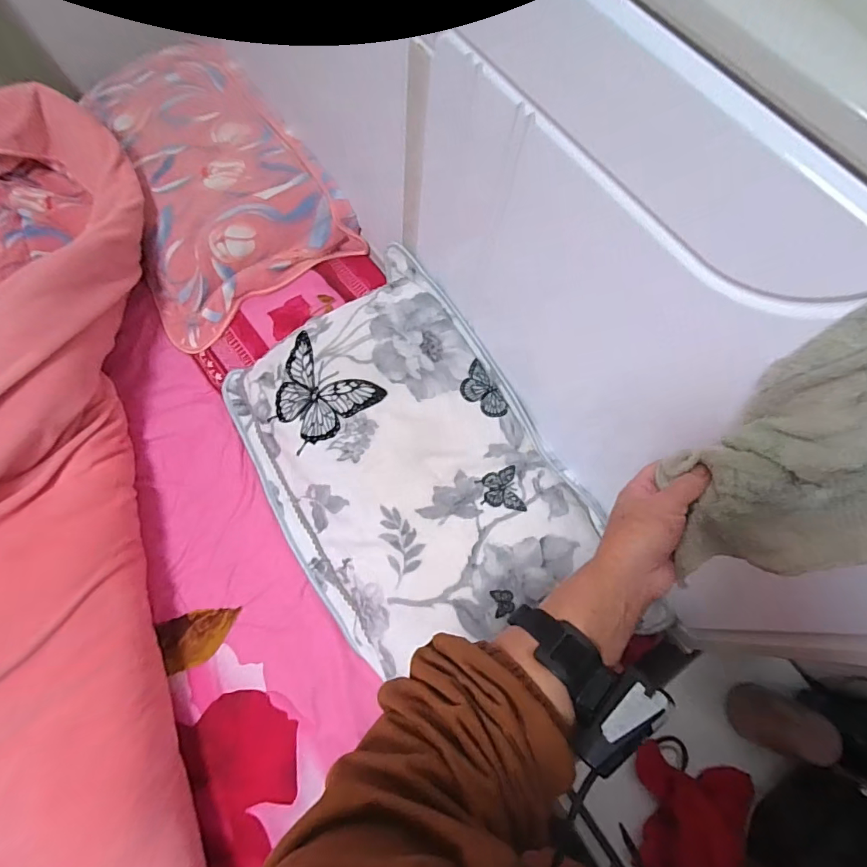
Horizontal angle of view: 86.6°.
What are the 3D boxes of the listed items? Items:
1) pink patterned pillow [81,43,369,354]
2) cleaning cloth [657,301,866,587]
[{"bbox_3d":[-0.466,-0.511,0.900,0.398,0.130,0.619,-34,75,-10],"label":"pink patterned pillow"},{"bbox_3d":[0.288,-0.009,0.291,0.170,0.314,0.054,34,47,23],"label":"cleaning cloth"}]

